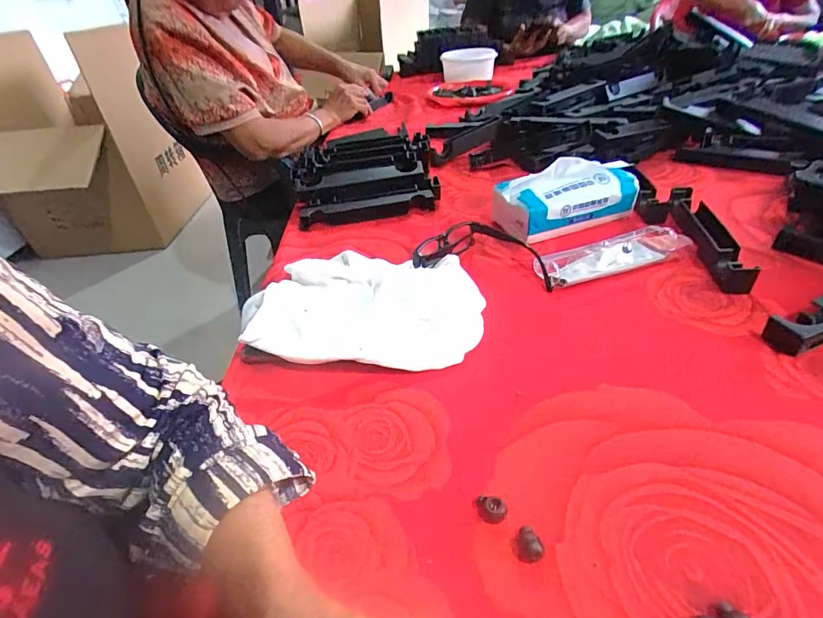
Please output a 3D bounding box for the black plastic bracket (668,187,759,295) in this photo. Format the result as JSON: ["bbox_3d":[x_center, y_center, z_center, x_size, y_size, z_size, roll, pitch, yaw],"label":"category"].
[{"bbox_3d":[0.331,-0.083,0.477,0.040,0.026,0.192,2,39,13],"label":"black plastic bracket"}]

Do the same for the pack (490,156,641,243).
[{"bbox_3d":[0.188,-0.148,0.546,0.172,0.075,0.089,-17,38,-11],"label":"pack"}]

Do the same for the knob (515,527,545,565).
[{"bbox_3d":[0.070,0.140,0.252,0.015,0.012,0.014,1,38,11],"label":"knob"}]

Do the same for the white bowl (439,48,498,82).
[{"bbox_3d":[0.158,-0.683,1.193,0.150,0.067,0.143,-3,38,3],"label":"white bowl"}]

